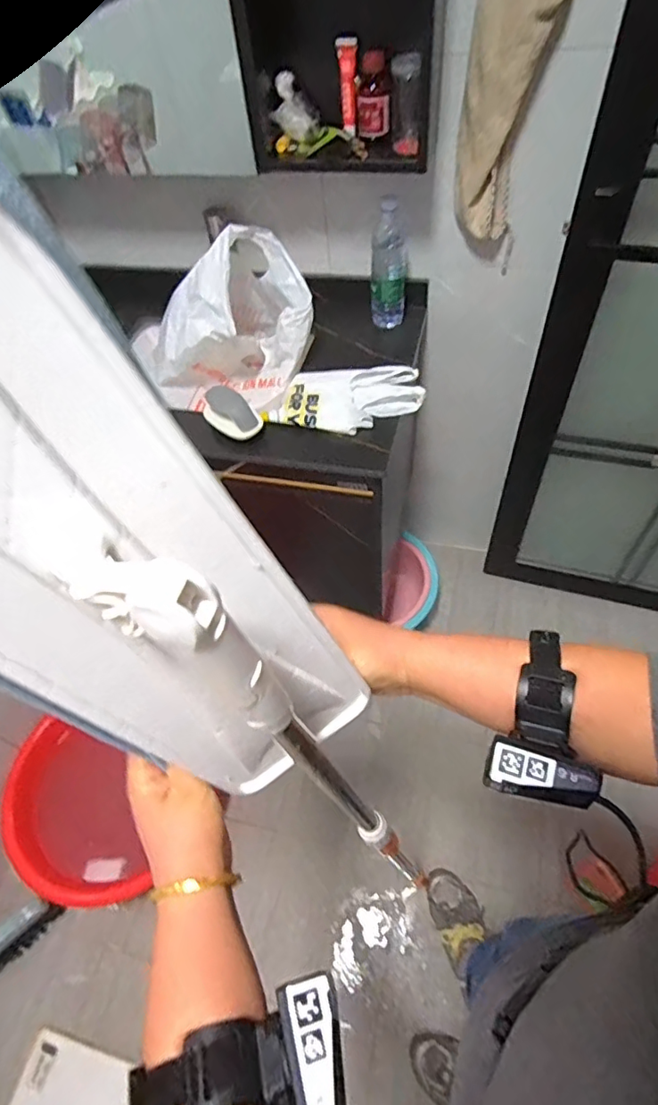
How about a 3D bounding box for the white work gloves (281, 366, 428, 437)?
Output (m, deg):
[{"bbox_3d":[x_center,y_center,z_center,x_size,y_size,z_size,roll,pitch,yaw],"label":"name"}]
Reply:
[{"bbox_3d":[0.036,-0.258,0.889,0.237,0.029,0.138,8,54,11],"label":"white work gloves"}]

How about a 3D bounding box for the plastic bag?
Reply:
[{"bbox_3d":[-0.163,-0.392,0.918,0.269,0.246,0.206,-1,53,4],"label":"plastic bag"}]

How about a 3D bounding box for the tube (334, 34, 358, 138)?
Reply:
[{"bbox_3d":[0.029,-0.688,0.790,0.027,0.107,0.027,-5,53,1],"label":"tube"}]

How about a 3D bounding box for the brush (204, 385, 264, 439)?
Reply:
[{"bbox_3d":[-0.157,-0.228,0.861,0.101,0.045,0.063,30,61,25],"label":"brush"}]

